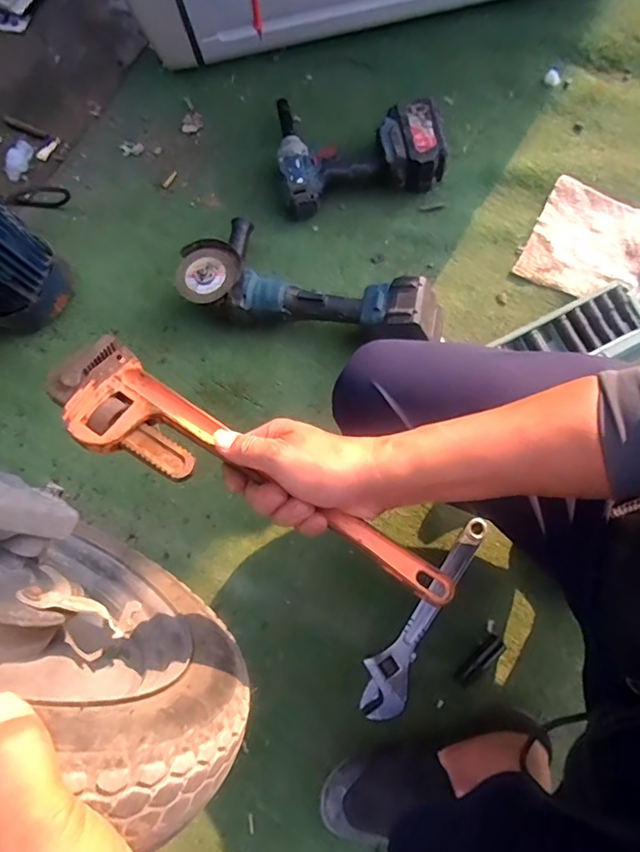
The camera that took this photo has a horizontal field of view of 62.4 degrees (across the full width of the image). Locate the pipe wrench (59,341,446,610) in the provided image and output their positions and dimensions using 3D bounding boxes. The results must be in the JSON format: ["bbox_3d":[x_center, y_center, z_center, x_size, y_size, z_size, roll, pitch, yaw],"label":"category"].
[{"bbox_3d":[-0.057,0.044,0.421,0.356,0.020,0.079,31,78,5],"label":"pipe wrench"}]

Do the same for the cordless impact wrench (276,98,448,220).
[{"bbox_3d":[0.061,-0.450,0.849,0.261,0.091,0.205,-1,75,2],"label":"cordless impact wrench"}]

